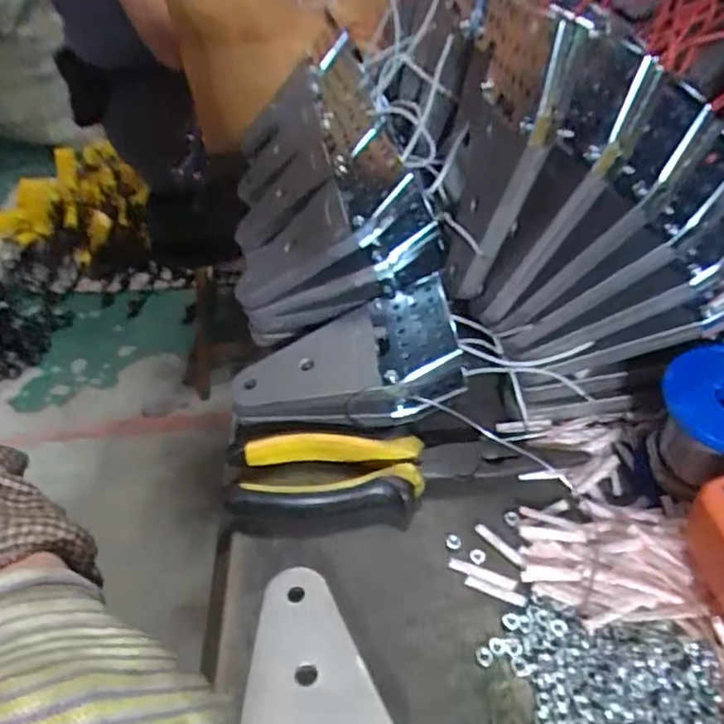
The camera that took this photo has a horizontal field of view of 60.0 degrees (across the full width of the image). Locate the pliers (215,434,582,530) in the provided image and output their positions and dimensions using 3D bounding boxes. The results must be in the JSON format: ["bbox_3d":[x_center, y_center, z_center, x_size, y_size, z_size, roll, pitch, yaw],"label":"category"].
[{"bbox_3d":[0.019,0.058,0.323,0.176,0.021,0.042,-4,43,2],"label":"pliers"}]

